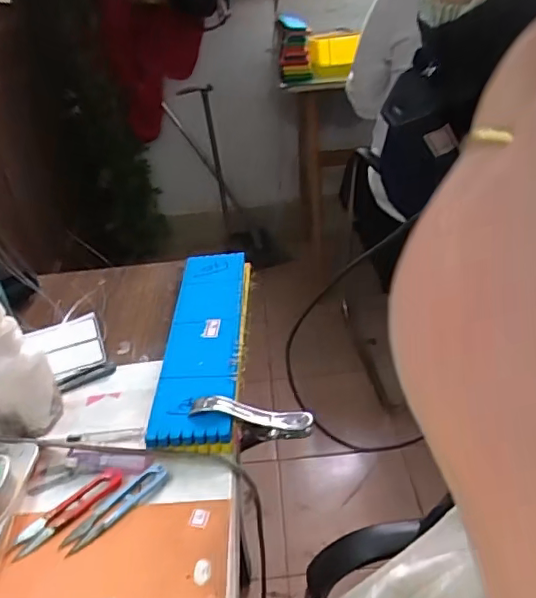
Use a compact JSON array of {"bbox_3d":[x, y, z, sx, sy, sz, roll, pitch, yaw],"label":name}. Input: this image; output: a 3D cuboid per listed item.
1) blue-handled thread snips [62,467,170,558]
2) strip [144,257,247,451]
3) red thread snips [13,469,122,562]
[{"bbox_3d":[-0.129,0.175,0.477,0.025,0.007,0.098,25,43,39],"label":"blue-handled thread snips"},{"bbox_3d":[-0.073,0.043,0.662,0.080,0.032,0.341,-4,32,3],"label":"strip"},{"bbox_3d":[-0.169,0.178,0.479,0.027,0.005,0.101,25,43,39],"label":"red thread snips"}]

